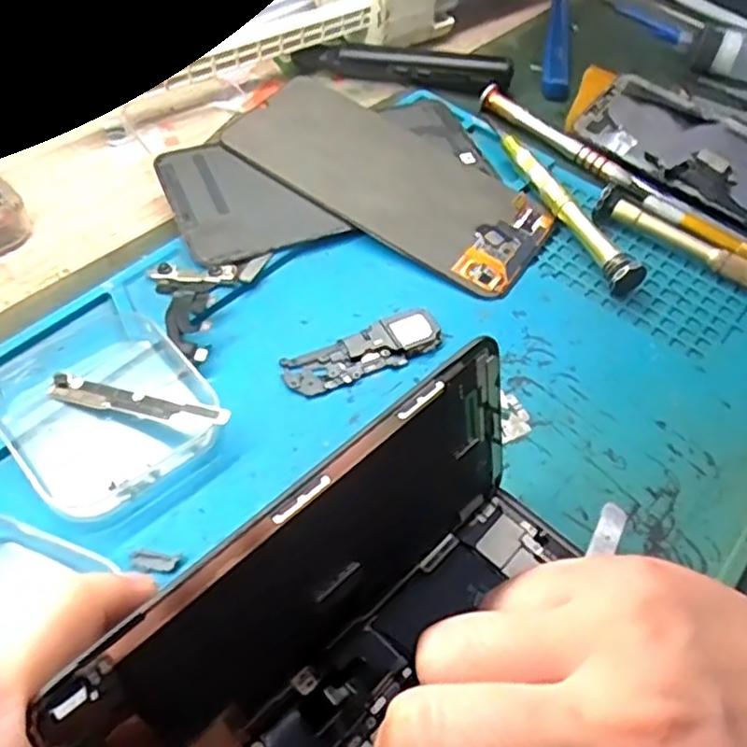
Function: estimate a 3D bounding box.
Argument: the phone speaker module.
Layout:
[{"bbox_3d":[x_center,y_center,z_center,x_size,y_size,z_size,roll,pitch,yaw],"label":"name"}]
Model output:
[{"bbox_3d":[-0.003,-0.009,0.266,0.064,0.005,0.021,-21,58,-19],"label":"phone speaker module"}]

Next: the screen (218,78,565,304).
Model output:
[{"bbox_3d":[0.008,-0.093,0.317,0.150,0.005,0.070,33,61,10],"label":"screen"}]

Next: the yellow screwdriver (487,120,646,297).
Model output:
[{"bbox_3d":[0.085,-0.082,0.317,0.013,0.017,0.118,-18,57,-18],"label":"yellow screwdriver"}]

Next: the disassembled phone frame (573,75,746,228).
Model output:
[{"bbox_3d":[0.178,-0.112,0.352,0.137,0.009,0.072,35,58,19],"label":"disassembled phone frame"}]

